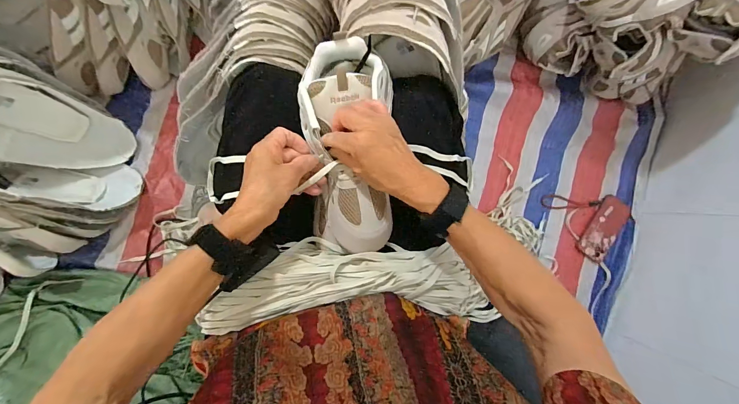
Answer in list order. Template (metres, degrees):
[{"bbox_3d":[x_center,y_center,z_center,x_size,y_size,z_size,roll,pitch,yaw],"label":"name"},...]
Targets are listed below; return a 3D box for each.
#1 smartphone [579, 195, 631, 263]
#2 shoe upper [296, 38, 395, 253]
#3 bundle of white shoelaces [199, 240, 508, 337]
[{"bbox_3d":[0.575,0.064,0.803,0.076,0.016,0.161,36,86,-6],"label":"smartphone"},{"bbox_3d":[-0.023,-0.068,0.413,0.111,0.077,0.257,-4,93,-7],"label":"shoe upper"},{"bbox_3d":[-0.026,0.104,0.412,0.344,0.058,0.106,0,90,-7],"label":"bundle of white shoelaces"}]

